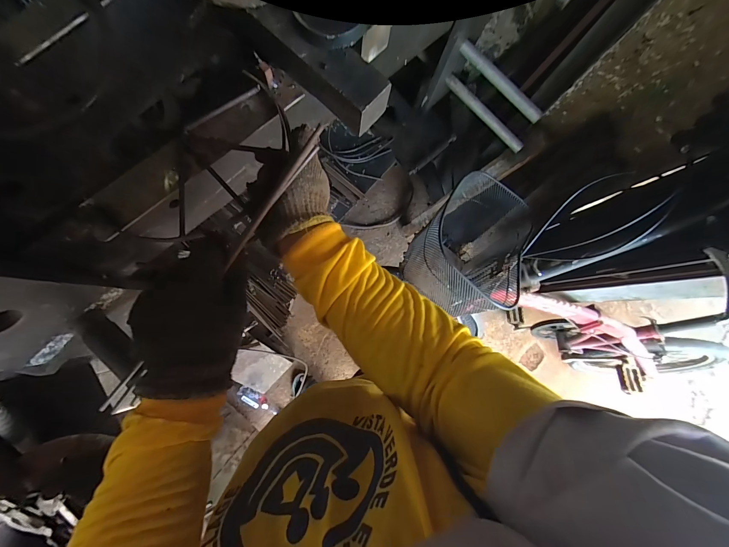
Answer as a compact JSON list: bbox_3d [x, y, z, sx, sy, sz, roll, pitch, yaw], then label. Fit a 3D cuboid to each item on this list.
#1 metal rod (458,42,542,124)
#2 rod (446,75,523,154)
[{"bbox_3d":[0.297,-0.415,0.666,0.022,0.025,0.228,-44,89,-7],"label":"metal rod"},{"bbox_3d":[0.295,-0.393,0.760,0.021,0.024,0.249,-43,89,-7],"label":"rod"}]

